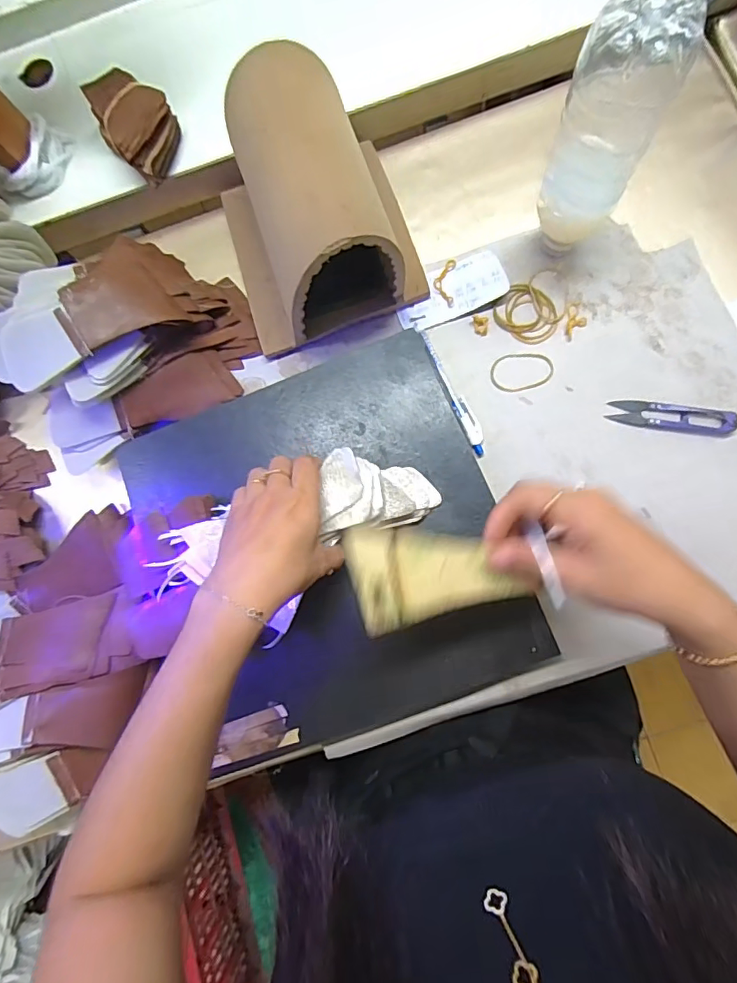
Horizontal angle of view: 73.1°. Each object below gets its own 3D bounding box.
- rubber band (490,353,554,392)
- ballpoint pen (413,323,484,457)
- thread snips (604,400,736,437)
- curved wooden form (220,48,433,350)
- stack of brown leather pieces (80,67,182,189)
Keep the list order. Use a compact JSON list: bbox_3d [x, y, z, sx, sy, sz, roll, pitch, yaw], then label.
[{"bbox_3d":[0.140,-0.110,0.454,0.057,0.004,0.036,-11,81,3],"label":"rubber band"},{"bbox_3d":[0.076,-0.097,0.455,0.015,0.008,0.137,-24,80,1],"label":"ballpoint pen"},{"bbox_3d":[0.263,-0.064,0.429,0.102,0.009,0.025,9,82,6],"label":"thread snips"},{"bbox_3d":[-0.050,-0.247,0.426,0.164,0.126,0.187,-17,80,2],"label":"curved wooden form"},{"bbox_3d":[-0.218,-0.347,0.476,0.065,0.047,0.088,-38,81,0],"label":"stack of brown leather pieces"}]

